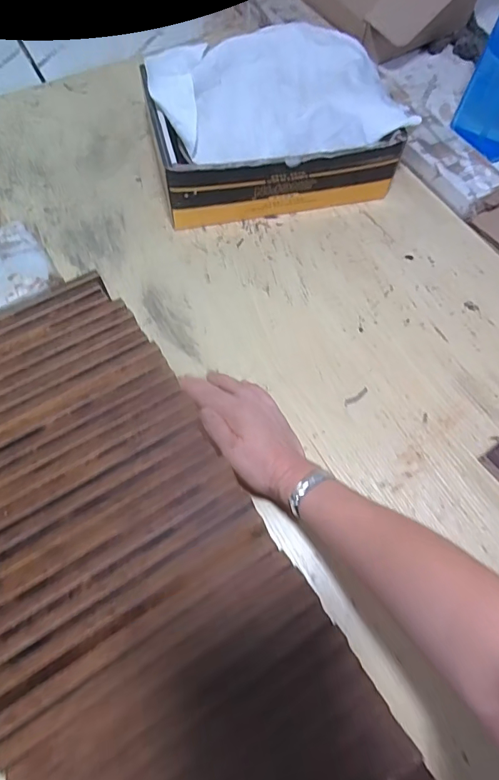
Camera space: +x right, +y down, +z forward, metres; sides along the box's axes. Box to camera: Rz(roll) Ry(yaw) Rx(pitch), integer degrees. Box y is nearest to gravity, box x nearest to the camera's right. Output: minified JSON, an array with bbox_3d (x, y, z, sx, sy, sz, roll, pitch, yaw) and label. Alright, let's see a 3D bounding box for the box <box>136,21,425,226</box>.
[{"bbox_3d":[0.022,-0.350,0.609,0.293,0.122,0.219,-14,65,-10],"label":"box"}]

